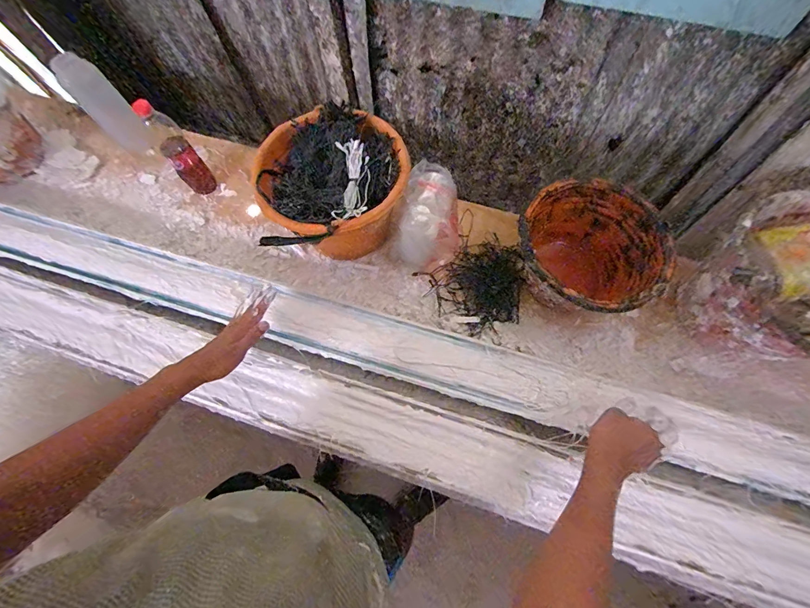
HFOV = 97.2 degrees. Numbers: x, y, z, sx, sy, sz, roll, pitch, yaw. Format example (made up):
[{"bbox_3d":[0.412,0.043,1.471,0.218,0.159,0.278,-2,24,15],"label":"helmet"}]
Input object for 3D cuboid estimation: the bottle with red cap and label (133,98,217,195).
[{"bbox_3d":[-0.500,-0.337,0.781,0.060,0.216,0.066,43,77,16],"label":"bottle with red cap and label"}]

